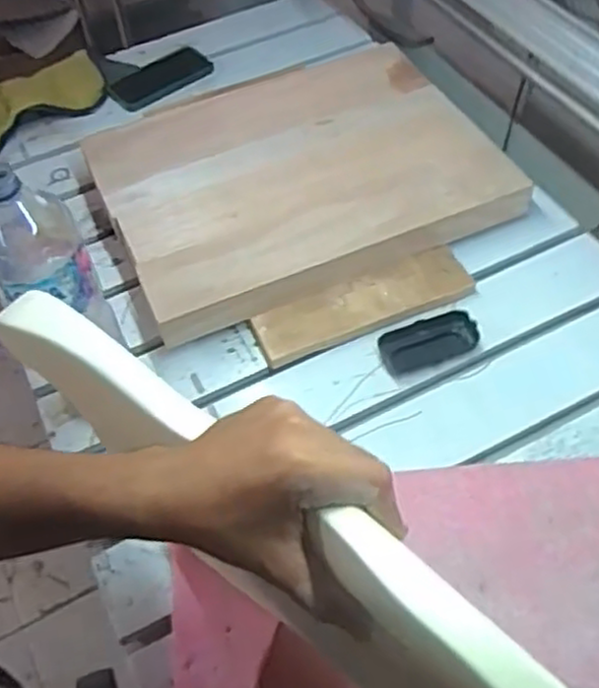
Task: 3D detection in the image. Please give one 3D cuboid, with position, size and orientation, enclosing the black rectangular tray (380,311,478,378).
[{"bbox_3d":[0.146,-0.002,0.833,0.105,0.033,0.052,-17,53,-7],"label":"black rectangular tray"}]

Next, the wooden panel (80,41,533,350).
[{"bbox_3d":[-0.011,-0.233,0.969,0.480,0.050,0.383,-21,54,-13],"label":"wooden panel"}]

